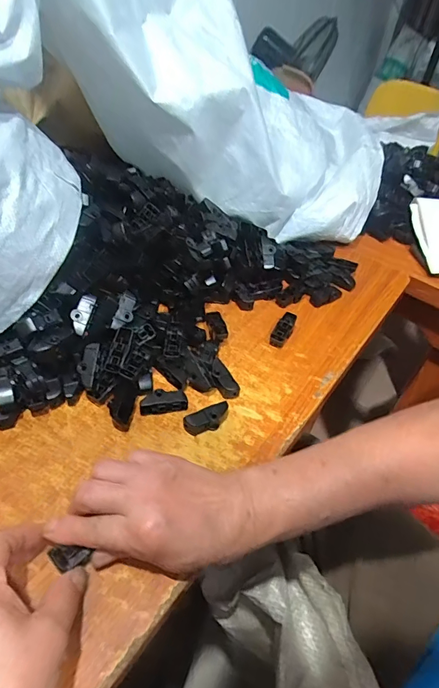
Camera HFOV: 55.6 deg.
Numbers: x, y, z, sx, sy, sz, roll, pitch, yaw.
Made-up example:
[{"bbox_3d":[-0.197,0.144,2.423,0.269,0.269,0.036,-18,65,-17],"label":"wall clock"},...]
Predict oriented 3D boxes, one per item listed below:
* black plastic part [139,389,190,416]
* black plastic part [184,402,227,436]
[{"bbox_3d":[-0.055,0.056,0.410,0.045,0.021,0.016,-4,47,-10],"label":"black plastic part"},{"bbox_3d":[-0.010,0.073,0.400,0.045,0.019,0.017,-18,51,-22],"label":"black plastic part"}]

